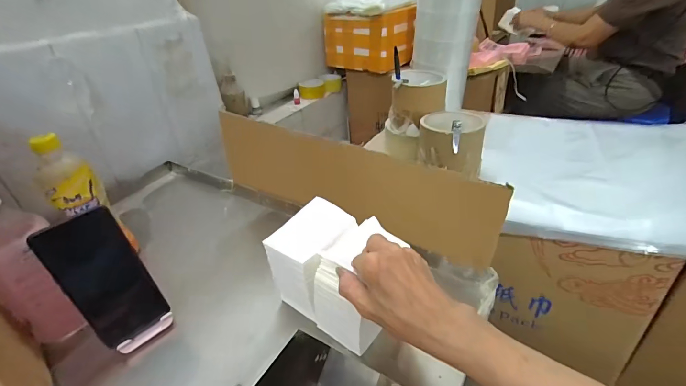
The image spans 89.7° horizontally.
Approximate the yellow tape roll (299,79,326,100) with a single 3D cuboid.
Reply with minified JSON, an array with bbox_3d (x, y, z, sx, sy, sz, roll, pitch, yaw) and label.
[{"bbox_3d":[-0.108,-0.362,1.209,0.088,0.054,0.088,-4,34,2],"label":"yellow tape roll"}]

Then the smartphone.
[{"bbox_3d":[-0.271,0.098,0.398,0.011,0.157,0.075,4,30,43],"label":"smartphone"}]

